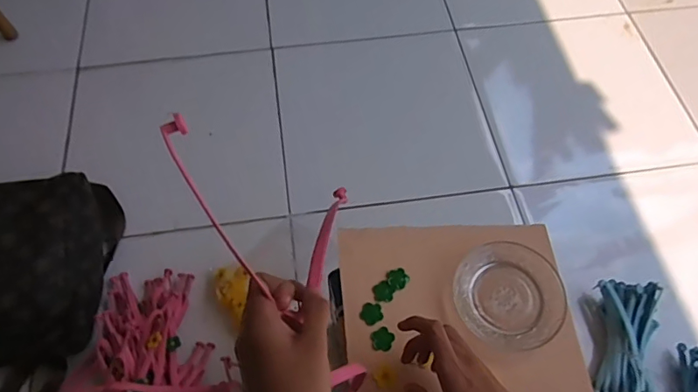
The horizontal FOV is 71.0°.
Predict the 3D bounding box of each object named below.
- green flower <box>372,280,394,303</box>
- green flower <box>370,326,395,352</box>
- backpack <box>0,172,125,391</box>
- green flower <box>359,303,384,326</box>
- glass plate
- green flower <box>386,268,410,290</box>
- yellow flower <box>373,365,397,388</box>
[{"bbox_3d":[0.037,0.103,0.528,0.022,0.004,0.023,-16,62,-9],"label":"green flower"},{"bbox_3d":[0.034,0.147,0.504,0.023,0.004,0.024,0,61,0],"label":"green flower"},{"bbox_3d":[-0.502,0.131,0.689,0.265,0.152,0.371,-3,61,-2],"label":"backpack"},{"bbox_3d":[0.024,0.124,0.516,0.023,0.004,0.023,-17,63,-9],"label":"green flower"},{"bbox_3d":[0.169,0.103,0.520,0.114,0.017,0.111,0,61,0],"label":"glass plate"},{"bbox_3d":[0.054,0.090,0.532,0.022,0.004,0.024,0,61,0],"label":"green flower"},{"bbox_3d":[0.036,0.180,0.487,0.021,0.004,0.018,-27,66,-15],"label":"yellow flower"}]

